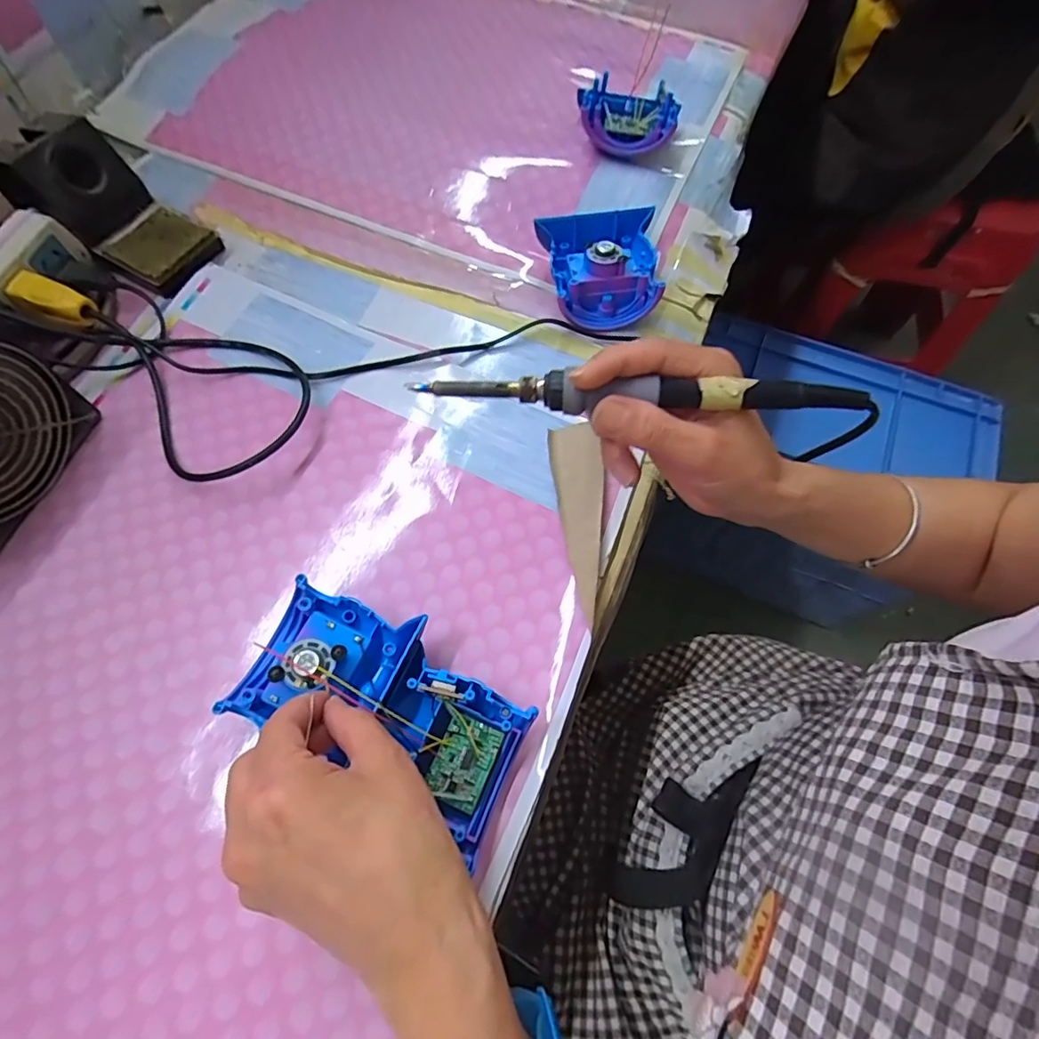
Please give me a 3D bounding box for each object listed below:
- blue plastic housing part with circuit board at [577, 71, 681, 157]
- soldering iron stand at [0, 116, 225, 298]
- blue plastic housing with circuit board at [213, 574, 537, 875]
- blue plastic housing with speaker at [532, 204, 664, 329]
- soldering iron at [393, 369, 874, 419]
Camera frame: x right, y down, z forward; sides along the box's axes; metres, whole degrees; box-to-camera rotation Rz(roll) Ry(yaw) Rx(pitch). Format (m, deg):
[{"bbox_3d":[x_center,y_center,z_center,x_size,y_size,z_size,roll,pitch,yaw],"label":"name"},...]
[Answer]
[{"bbox_3d":[0.093,-0.352,0.479,0.090,0.038,0.068,11,66,3],"label":"blue plastic housing part with circuit board"},{"bbox_3d":[-0.325,-0.247,0.421,0.145,0.073,0.075,29,68,11],"label":"soldering iron stand"},{"bbox_3d":[-0.072,0.102,0.294,0.156,0.033,0.083,31,68,7],"label":"blue plastic housing with circuit board"},{"bbox_3d":[0.066,-0.198,0.428,0.084,0.044,0.084,-10,67,-6],"label":"blue plastic housing with speaker"},{"bbox_3d":[0.054,-0.060,0.256,0.211,0.015,0.015,2,66,4],"label":"soldering iron"}]

